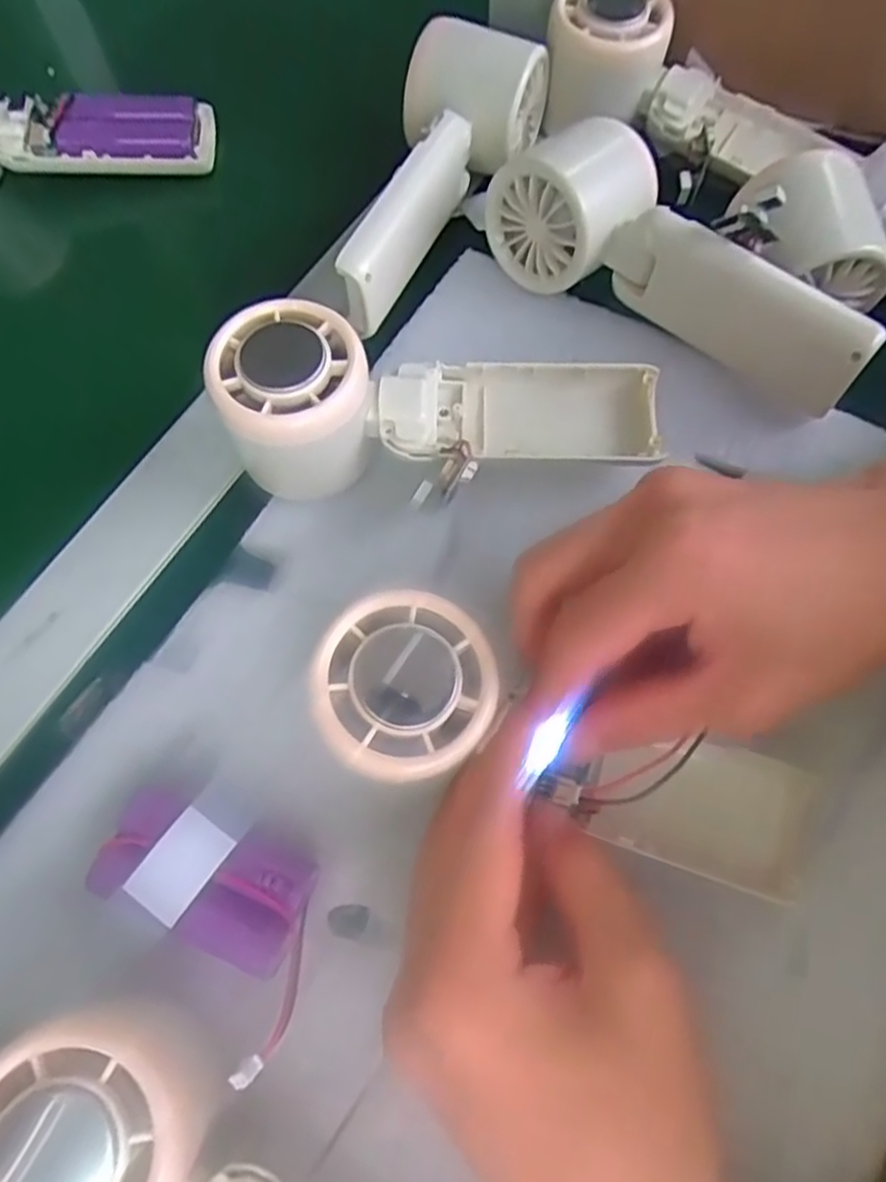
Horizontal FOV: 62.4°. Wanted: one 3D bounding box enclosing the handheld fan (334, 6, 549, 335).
[{"bbox_3d":[-0.007,-0.182,0.324,0.058,0.047,0.156,22,69,8],"label":"handheld fan"}]

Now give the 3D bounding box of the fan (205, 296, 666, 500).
[{"bbox_3d":[0.001,-0.064,0.276,0.164,0.056,0.060,1,67,0],"label":"fan"}]

